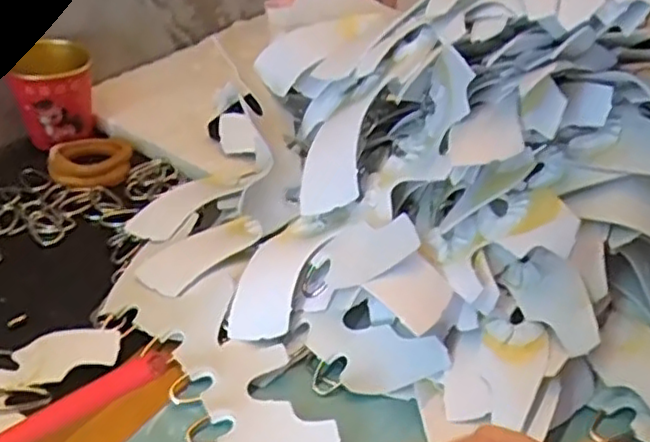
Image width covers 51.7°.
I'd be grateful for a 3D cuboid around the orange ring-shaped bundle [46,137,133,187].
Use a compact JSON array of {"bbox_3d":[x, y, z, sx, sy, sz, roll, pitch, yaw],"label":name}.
[{"bbox_3d":[-0.192,-0.049,0.548,0.064,0.012,0.061,0,36,-3],"label":"orange ring-shaped bundle"}]

